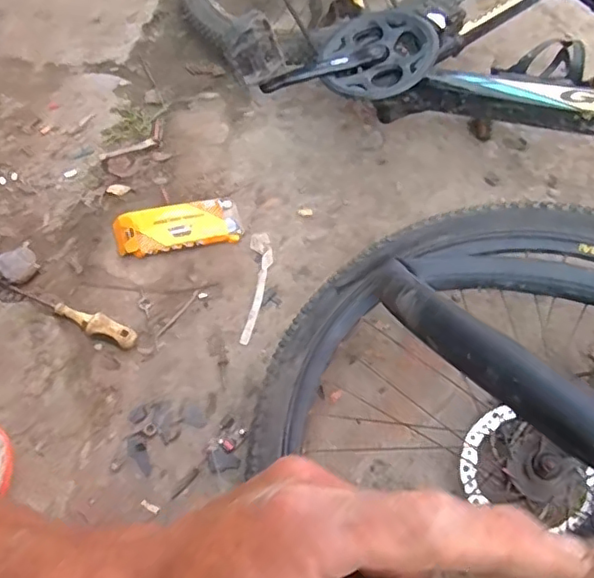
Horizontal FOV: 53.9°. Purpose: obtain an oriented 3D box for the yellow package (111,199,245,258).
[{"bbox_3d":[-0.177,-0.093,0.883,0.187,0.031,0.074,-14,59,-14],"label":"yellow package"}]

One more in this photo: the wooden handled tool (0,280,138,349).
[{"bbox_3d":[-0.315,0.034,0.790,0.208,0.031,0.025,20,57,8],"label":"wooden handled tool"}]

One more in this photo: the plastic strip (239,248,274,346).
[{"bbox_3d":[-0.056,0.008,0.843,0.016,0.007,0.158,11,56,2],"label":"plastic strip"}]

